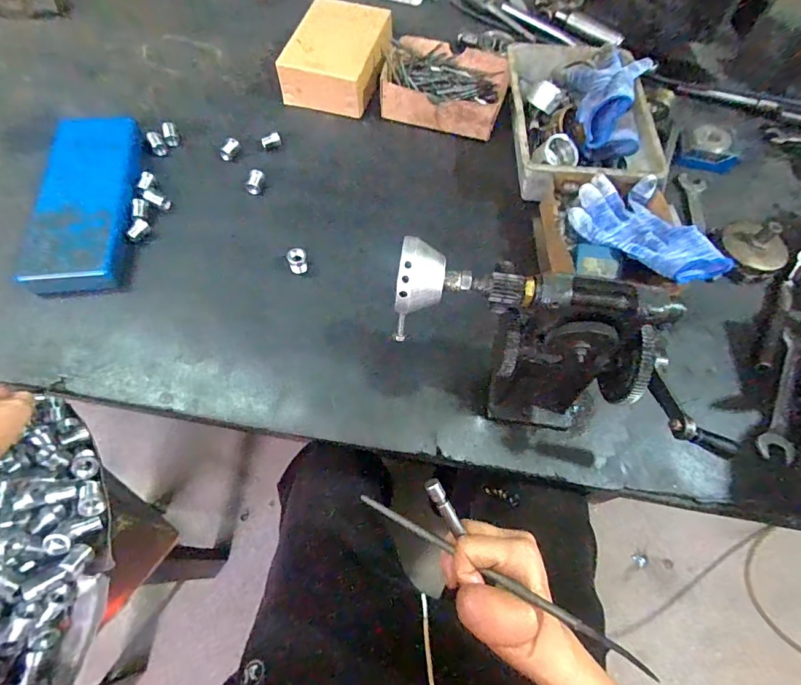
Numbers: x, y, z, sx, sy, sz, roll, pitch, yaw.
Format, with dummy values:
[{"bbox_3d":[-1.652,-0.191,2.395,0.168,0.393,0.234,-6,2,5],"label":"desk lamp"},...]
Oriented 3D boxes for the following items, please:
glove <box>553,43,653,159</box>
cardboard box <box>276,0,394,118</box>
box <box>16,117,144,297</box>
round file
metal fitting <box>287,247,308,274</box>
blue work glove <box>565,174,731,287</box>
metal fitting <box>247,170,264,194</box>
[{"bbox_3d":[0.255,-0.312,0.556,0.109,0.078,0.158,14,63,3],"label":"glove"},{"bbox_3d":[-0.088,-0.405,0.622,0.128,0.073,0.161,18,63,6],"label":"cardboard box"},{"bbox_3d":[-0.358,-0.166,0.499,0.097,0.028,0.258,-9,64,-8],"label":"box"},{"bbox_3d":[0.053,0.159,0.310,0.230,0.011,0.007,13,57,41],"label":"round file"},{"bbox_3d":[-0.115,-0.090,0.485,0.020,0.027,0.017,-13,64,-11],"label":"metal fitting"},{"bbox_3d":[0.276,-0.125,0.481,0.093,0.045,0.167,-28,68,-17],"label":"blue work glove"},{"bbox_3d":[-0.180,-0.199,0.540,0.017,0.017,0.027,9,62,1],"label":"metal fitting"}]

